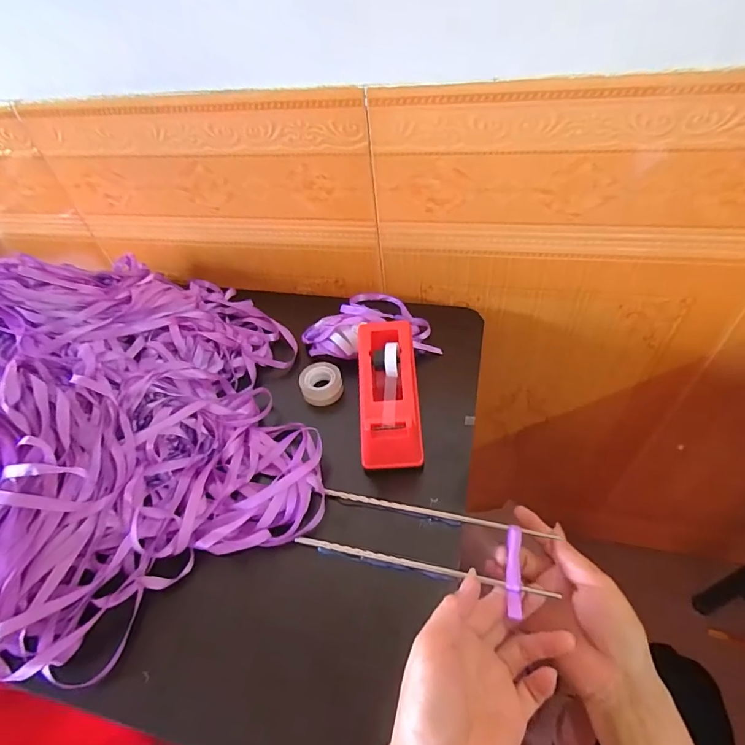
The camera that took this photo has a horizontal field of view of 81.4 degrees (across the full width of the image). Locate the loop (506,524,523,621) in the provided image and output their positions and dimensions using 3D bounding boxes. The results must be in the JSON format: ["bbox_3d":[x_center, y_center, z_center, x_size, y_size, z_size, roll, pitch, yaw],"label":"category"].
[{"bbox_3d":[0.116,0.160,0.354,0.011,0.007,0.070,7,50,11],"label":"loop"}]

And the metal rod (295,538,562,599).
[{"bbox_3d":[0.032,0.164,0.371,0.206,0.007,0.007,7,50,12],"label":"metal rod"}]

